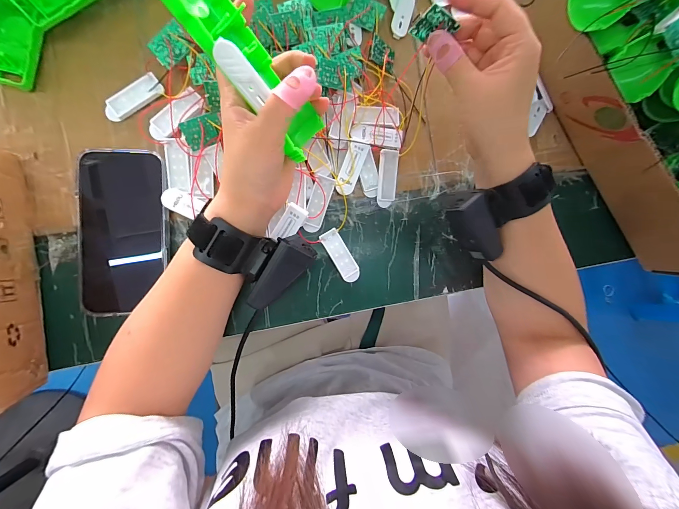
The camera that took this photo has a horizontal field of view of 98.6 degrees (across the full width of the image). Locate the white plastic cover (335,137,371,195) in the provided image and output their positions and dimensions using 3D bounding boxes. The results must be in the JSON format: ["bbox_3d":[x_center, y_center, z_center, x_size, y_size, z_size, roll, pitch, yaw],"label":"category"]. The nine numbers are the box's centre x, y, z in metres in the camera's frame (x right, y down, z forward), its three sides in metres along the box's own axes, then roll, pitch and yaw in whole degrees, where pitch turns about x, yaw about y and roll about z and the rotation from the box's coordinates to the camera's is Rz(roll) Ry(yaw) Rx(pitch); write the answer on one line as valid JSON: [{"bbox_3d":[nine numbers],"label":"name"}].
[{"bbox_3d":[0.014,-0.090,0.298,0.021,0.006,0.058,19,84,-7],"label":"white plastic cover"}]

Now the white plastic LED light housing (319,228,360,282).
[{"bbox_3d":[0.001,0.002,0.308,0.020,0.006,0.057,-31,91,-9],"label":"white plastic LED light housing"}]

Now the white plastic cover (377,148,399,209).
[{"bbox_3d":[0.051,-0.080,0.307,0.021,0.008,0.059,1,104,-8],"label":"white plastic cover"}]

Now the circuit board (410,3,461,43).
[{"bbox_3d":[0.075,-0.178,0.229,0.036,0.024,0.005,3,69,-32],"label":"circuit board"}]

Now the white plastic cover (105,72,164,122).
[{"bbox_3d":[-0.198,-0.150,0.282,0.058,0.010,0.021,-37,92,-9],"label":"white plastic cover"}]

